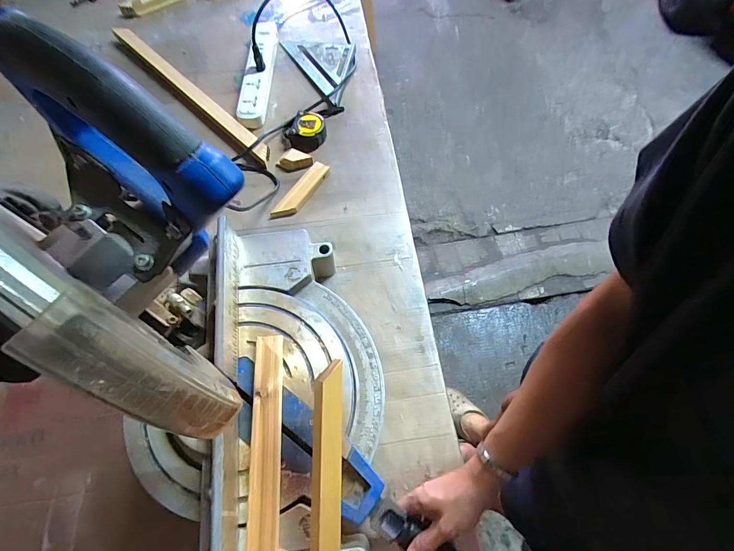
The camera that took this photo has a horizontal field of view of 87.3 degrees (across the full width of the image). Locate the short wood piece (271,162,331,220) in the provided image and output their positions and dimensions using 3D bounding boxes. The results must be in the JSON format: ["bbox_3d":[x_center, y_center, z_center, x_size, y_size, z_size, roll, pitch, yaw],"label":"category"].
[{"bbox_3d":[-0.120,-0.157,0.709,0.035,0.016,0.144,31,70,12],"label":"short wood piece"}]

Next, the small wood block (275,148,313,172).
[{"bbox_3d":[-0.139,-0.220,0.737,0.067,0.024,0.033,-1,66,-1],"label":"small wood block"}]

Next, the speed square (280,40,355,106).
[{"bbox_3d":[-0.084,-0.477,0.851,0.125,0.029,0.224,-33,71,-14],"label":"speed square"}]

